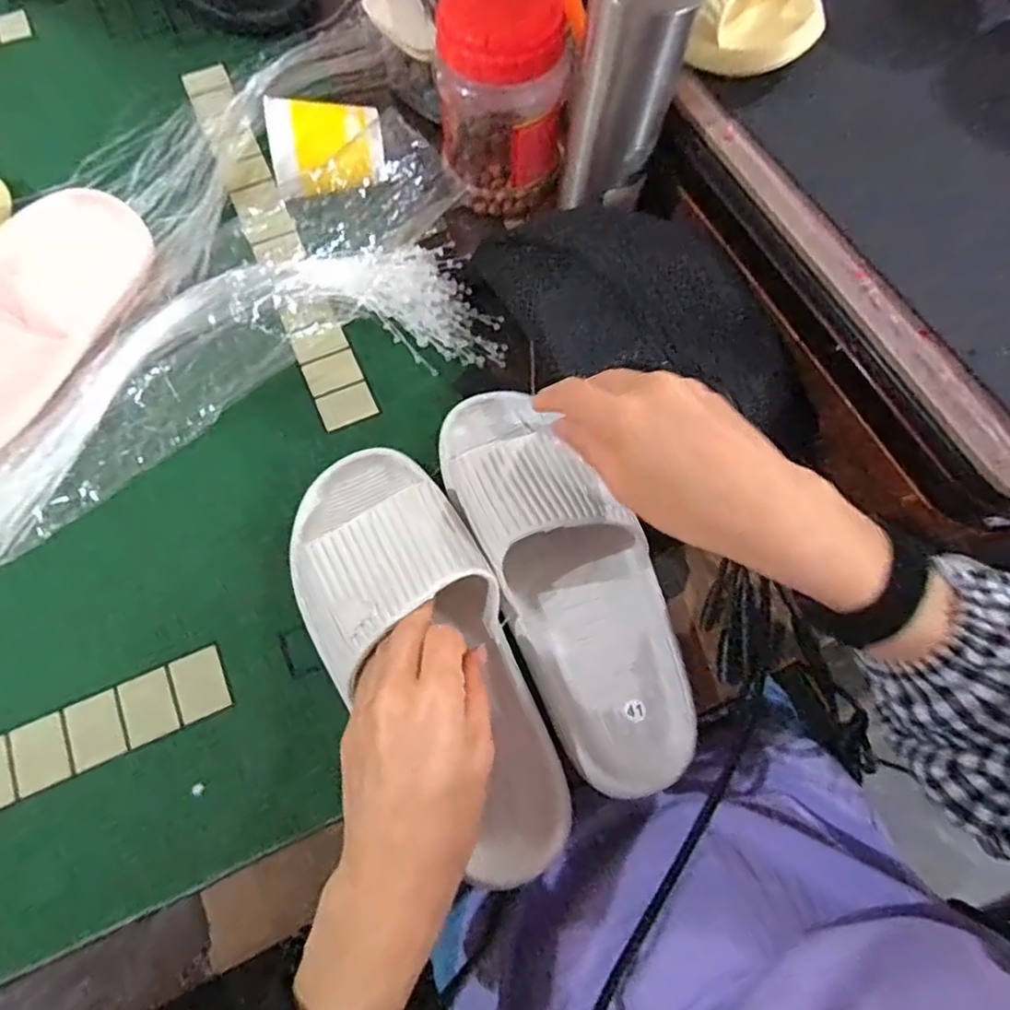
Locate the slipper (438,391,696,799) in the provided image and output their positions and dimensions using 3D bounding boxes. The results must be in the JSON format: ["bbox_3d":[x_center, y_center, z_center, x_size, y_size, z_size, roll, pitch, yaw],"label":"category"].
[{"bbox_3d":[0.041,0.036,0.389,0.096,0.061,0.256,-24,77,-8],"label":"slipper"}]

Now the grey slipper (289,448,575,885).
[{"bbox_3d":[-0.047,0.079,0.371,0.104,0.060,0.259,-30,77,-10],"label":"grey slipper"}]

